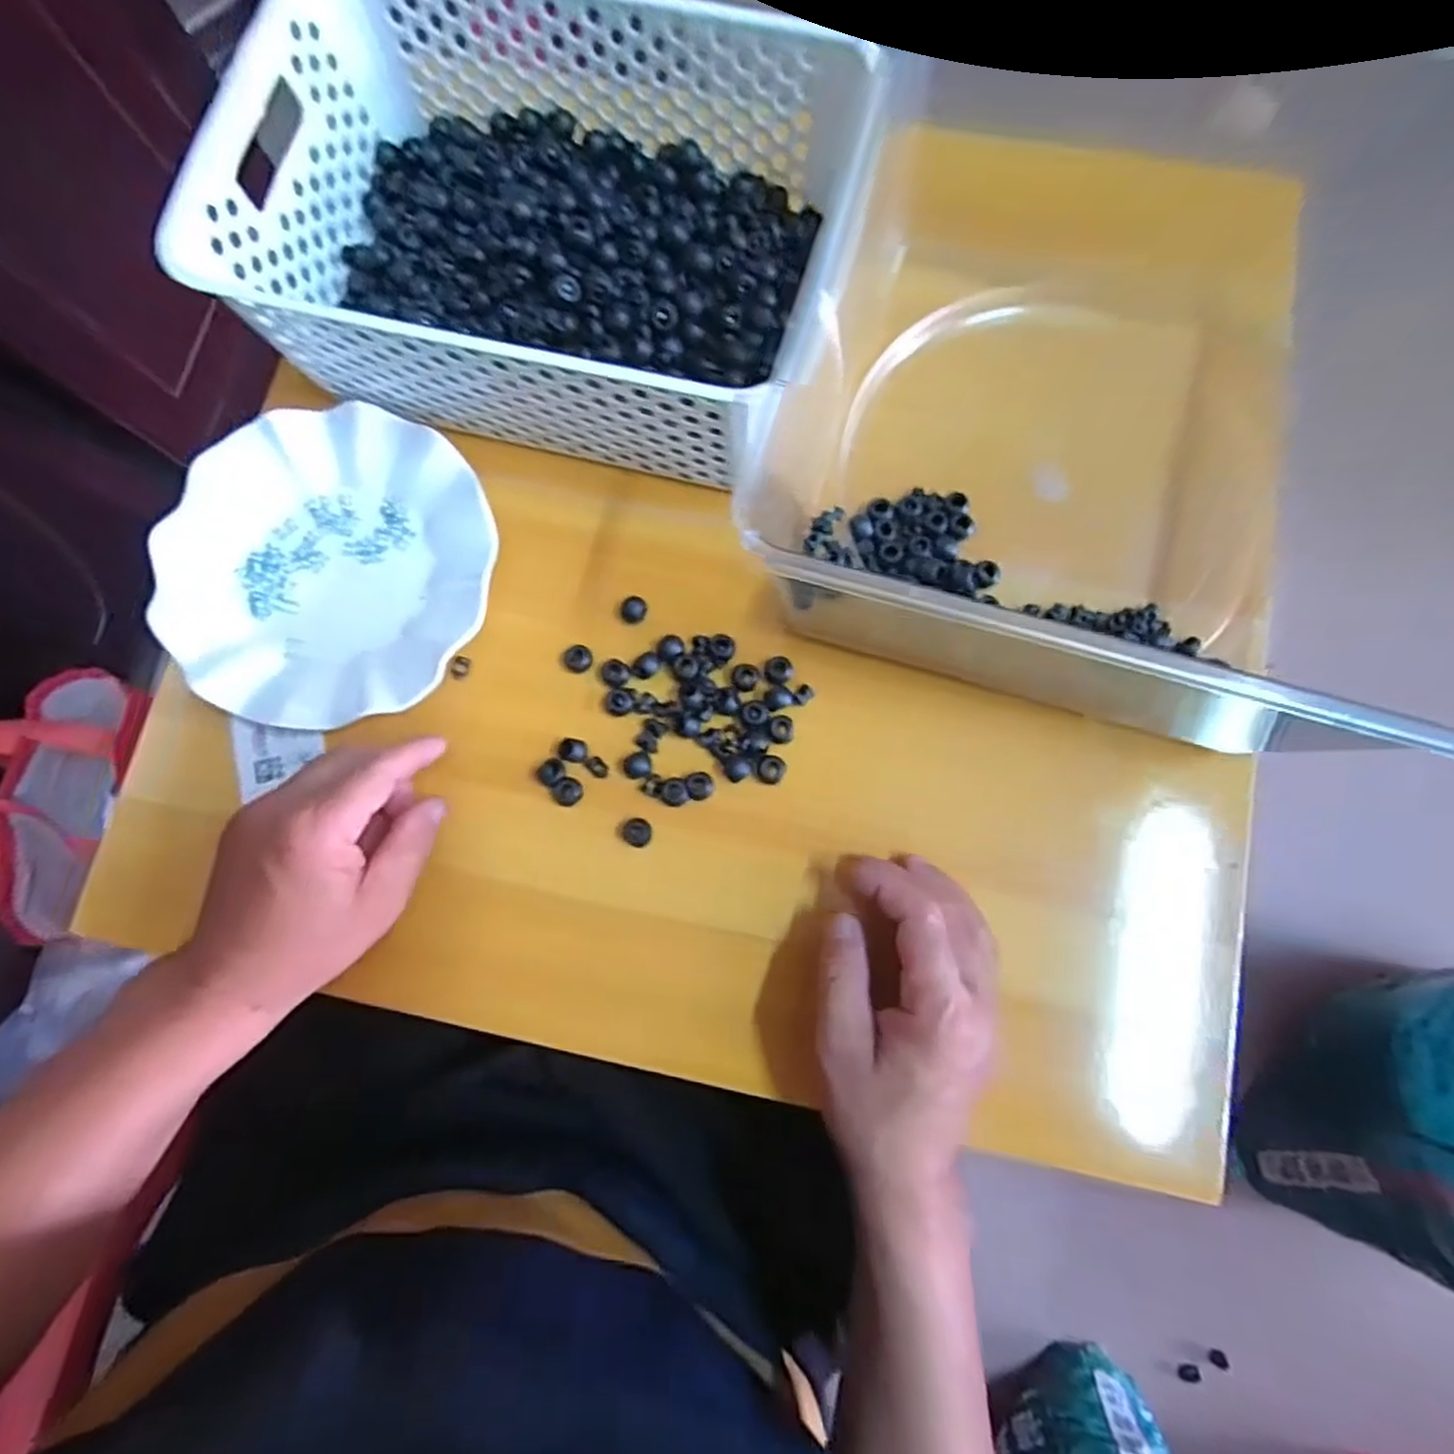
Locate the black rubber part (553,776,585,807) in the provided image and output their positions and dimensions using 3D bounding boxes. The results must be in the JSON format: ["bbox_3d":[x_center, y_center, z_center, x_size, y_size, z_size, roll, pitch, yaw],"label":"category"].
[{"bbox_3d":[-0.085,0.036,0.404,0.015,0.013,0.014,0,79,1],"label":"black rubber part"}]

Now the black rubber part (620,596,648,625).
[{"bbox_3d":[-0.052,-0.066,0.417,0.015,0.010,0.012,-32,80,-5],"label":"black rubber part"}]

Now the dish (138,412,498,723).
[{"bbox_3d":[-0.222,-0.091,0.418,0.179,0.024,0.177,-7,79,-1],"label":"dish"}]

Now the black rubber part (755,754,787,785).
[{"bbox_3d":[0.023,0.023,0.396,0.015,0.005,0.015,0,79,1],"label":"black rubber part"}]

